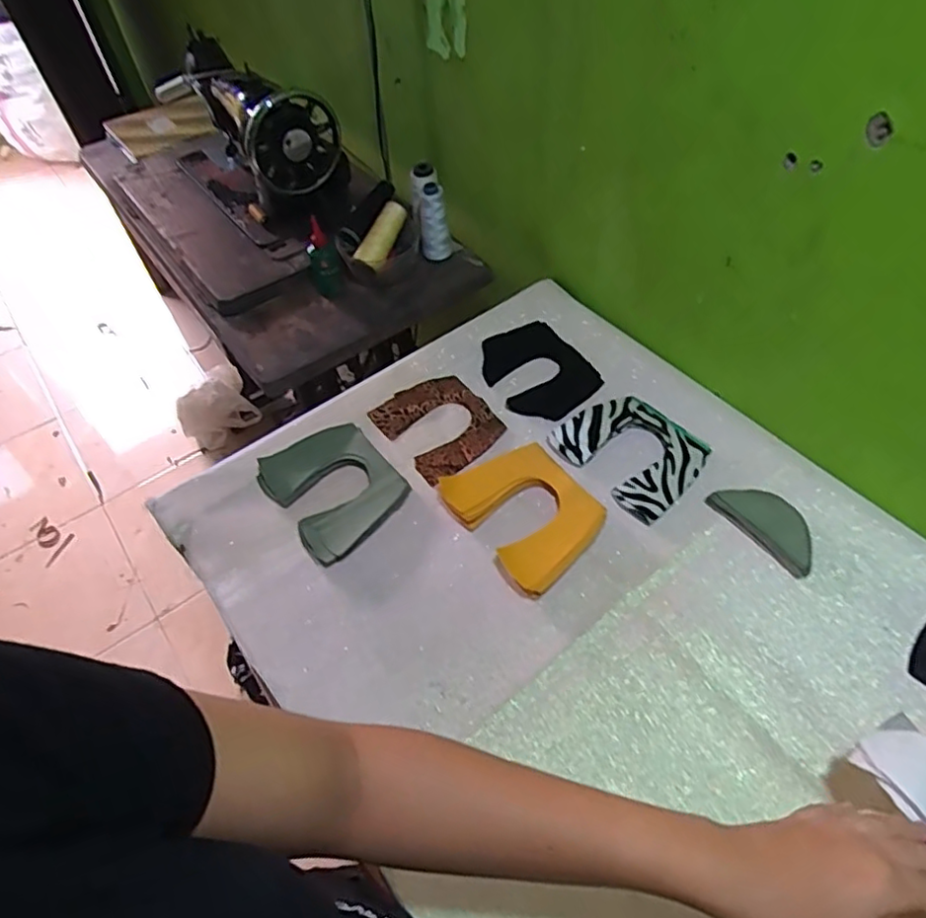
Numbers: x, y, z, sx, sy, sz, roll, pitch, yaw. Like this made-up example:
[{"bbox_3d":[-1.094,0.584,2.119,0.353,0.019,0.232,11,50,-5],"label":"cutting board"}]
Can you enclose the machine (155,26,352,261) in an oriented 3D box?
[{"bbox_3d":[-0.349,-0.527,1.038,0.168,0.206,0.407,-33,57,-20],"label":"machine"}]

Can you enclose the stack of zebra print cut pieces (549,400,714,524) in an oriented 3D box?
[{"bbox_3d":[0.192,-0.011,0.729,0.125,0.012,0.151,-35,60,-17],"label":"stack of zebra print cut pieces"}]

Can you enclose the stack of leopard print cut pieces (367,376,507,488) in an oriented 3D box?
[{"bbox_3d":[-0.028,-0.042,0.785,0.120,0.010,0.138,-33,60,-17],"label":"stack of leopard print cut pieces"}]

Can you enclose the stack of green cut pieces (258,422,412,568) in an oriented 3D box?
[{"bbox_3d":[-0.143,0.029,0.721,0.127,0.019,0.153,-35,61,-18],"label":"stack of green cut pieces"}]

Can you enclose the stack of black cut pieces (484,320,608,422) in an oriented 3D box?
[{"bbox_3d":[0.097,-0.114,0.826,0.122,0.006,0.158,-23,58,-11],"label":"stack of black cut pieces"}]

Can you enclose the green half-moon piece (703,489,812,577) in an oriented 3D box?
[{"bbox_3d":[0.317,0.064,0.665,0.060,0.008,0.112,-35,61,-18],"label":"green half-moon piece"}]

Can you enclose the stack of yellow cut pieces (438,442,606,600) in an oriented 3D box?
[{"bbox_3d":[0.063,0.050,0.686,0.120,0.028,0.169,-34,60,-17],"label":"stack of yellow cut pieces"}]

